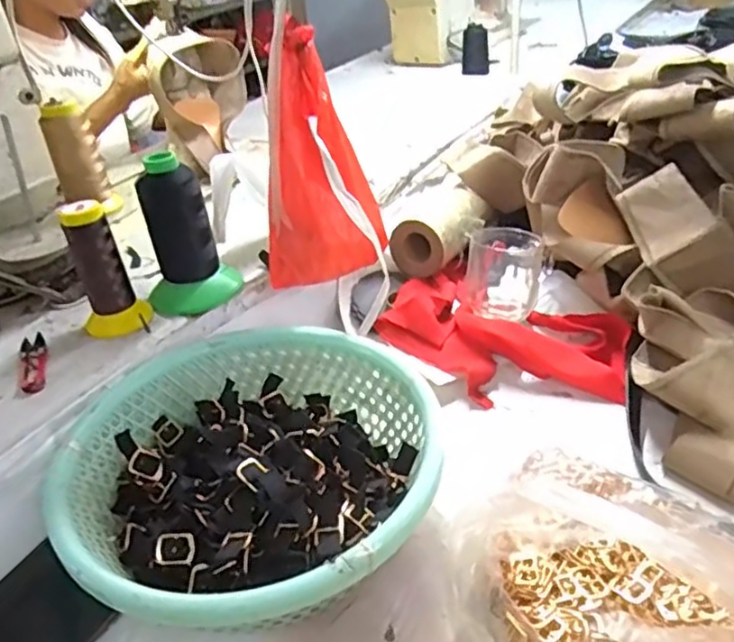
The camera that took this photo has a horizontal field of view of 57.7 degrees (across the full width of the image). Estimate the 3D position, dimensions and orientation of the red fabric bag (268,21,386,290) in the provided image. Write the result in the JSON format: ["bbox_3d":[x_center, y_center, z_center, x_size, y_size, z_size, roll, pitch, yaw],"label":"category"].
[{"bbox_3d":[-0.045,-0.125,0.589,0.107,0.218,0.087,-5,33,2],"label":"red fabric bag"}]

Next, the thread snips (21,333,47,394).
[{"bbox_3d":[-0.284,0.034,0.568,0.021,0.006,0.096,-19,35,-18],"label":"thread snips"}]

